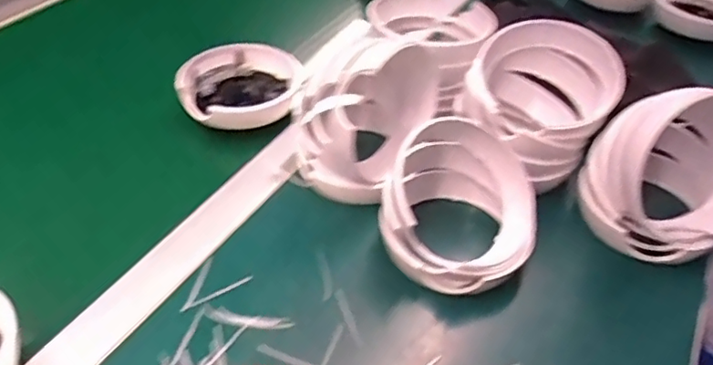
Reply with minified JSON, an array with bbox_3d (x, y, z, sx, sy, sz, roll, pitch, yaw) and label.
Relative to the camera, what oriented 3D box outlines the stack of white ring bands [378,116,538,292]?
[{"bbox_3d":[0.083,0.017,0.453,0.110,0.083,0.114,16,44,13],"label":"stack of white ring bands"}]

